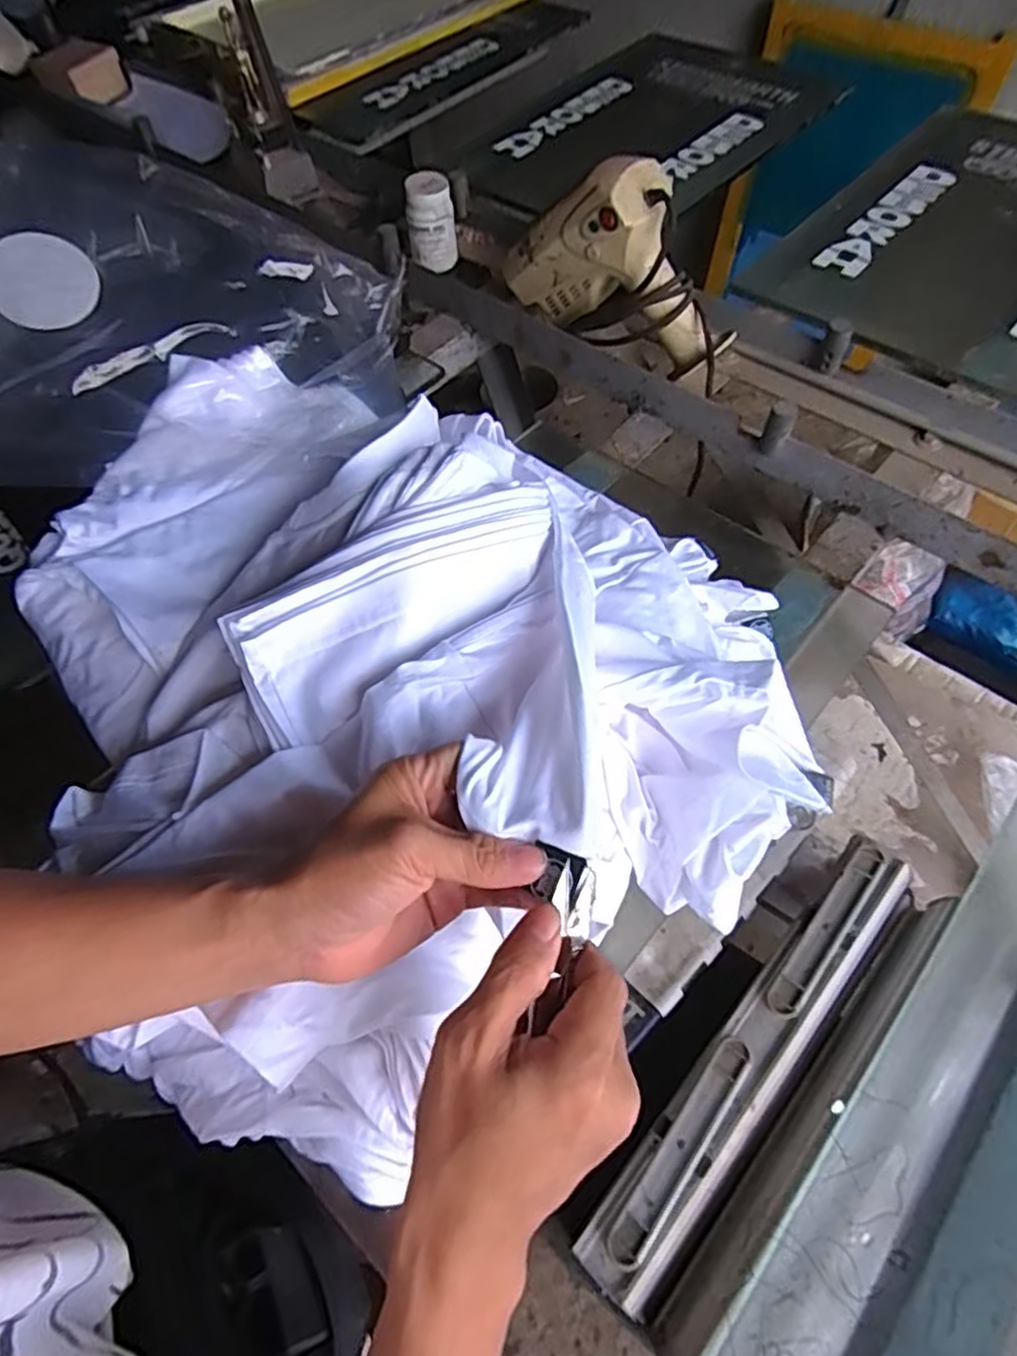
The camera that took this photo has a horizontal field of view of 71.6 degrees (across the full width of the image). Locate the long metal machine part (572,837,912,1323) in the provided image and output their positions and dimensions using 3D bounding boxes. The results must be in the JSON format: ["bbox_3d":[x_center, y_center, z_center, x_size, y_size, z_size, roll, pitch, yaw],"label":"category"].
[{"bbox_3d":[0.312,0.447,0.851,0.104,0.045,0.615,37,68,23],"label":"long metal machine part"}]

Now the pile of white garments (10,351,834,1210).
[{"bbox_3d":[-0.079,-0.062,0.496,0.493,0.171,0.562,-29,62,-16],"label":"pile of white garments"}]

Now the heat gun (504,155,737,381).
[{"bbox_3d":[0.114,-0.447,0.762,0.280,0.176,0.087,21,63,16],"label":"heat gun"}]

